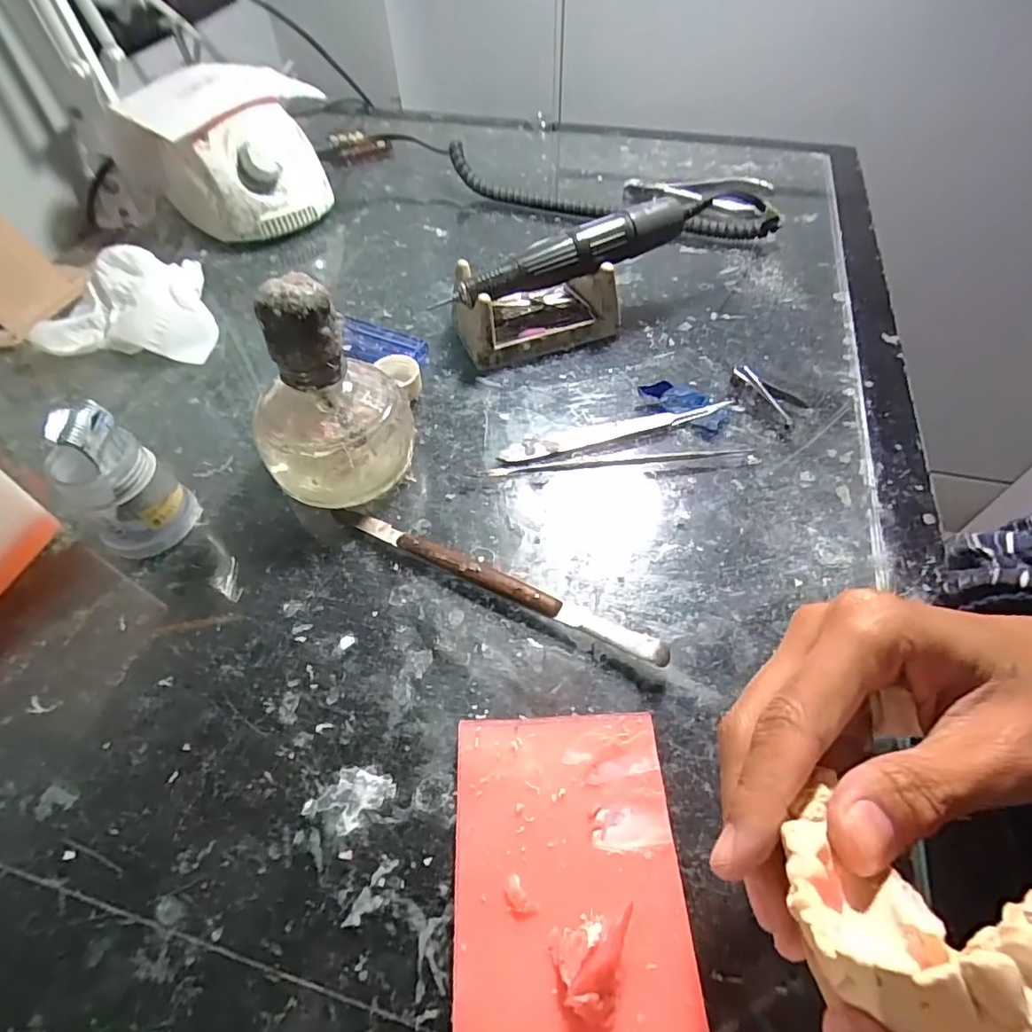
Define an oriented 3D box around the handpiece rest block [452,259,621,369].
[{"bbox_3d":[0.011,-0.135,0.347,0.096,0.044,0.055,-21,56,-13],"label":"handpiece rest block"}]

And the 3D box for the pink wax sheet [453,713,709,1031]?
[{"bbox_3d":[0.018,0.137,0.170,0.075,0.009,0.143,-3,54,0],"label":"pink wax sheet"}]

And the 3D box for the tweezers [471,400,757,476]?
[{"bbox_3d":[0.055,-0.040,0.301,0.143,0.004,0.037,-8,54,-4],"label":"tweezers"}]

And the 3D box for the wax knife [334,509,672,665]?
[{"bbox_3d":[-0.013,0.028,0.251,0.170,0.010,0.012,22,58,16],"label":"wax knife"}]

